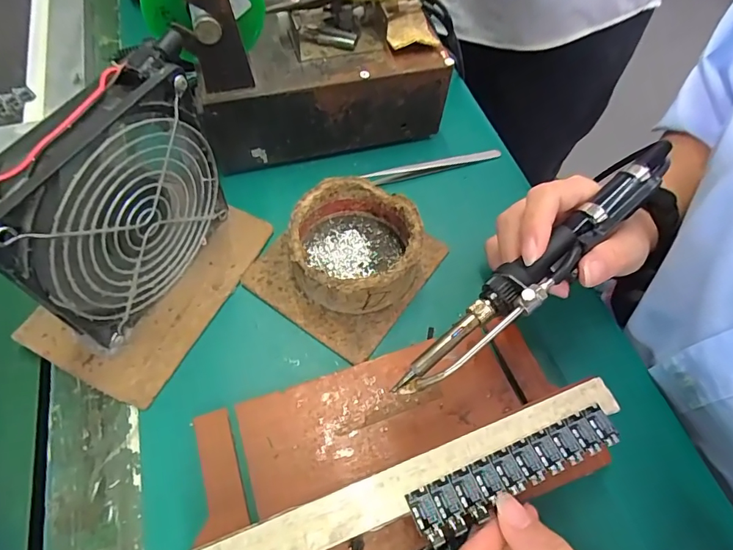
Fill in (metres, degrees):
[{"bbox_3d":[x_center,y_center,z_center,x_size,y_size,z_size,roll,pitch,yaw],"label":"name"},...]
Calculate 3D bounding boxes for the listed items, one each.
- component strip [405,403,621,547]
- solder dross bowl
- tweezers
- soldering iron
[{"bbox_3d":[0.071,0.090,0.209,0.108,0.004,0.022,-20,63,-14],"label":"component strip"},{"bbox_3d":[-0.007,-0.018,0.289,0.078,0.040,0.083,1,60,-2],"label":"solder dross bowl"},{"bbox_3d":[0.055,-0.087,0.354,0.116,0.013,0.006,-16,63,-12],"label":"tweezers"},{"bbox_3d":[0.094,-0.008,0.229,0.198,0.020,0.025,-38,69,-11],"label":"soldering iron"}]

